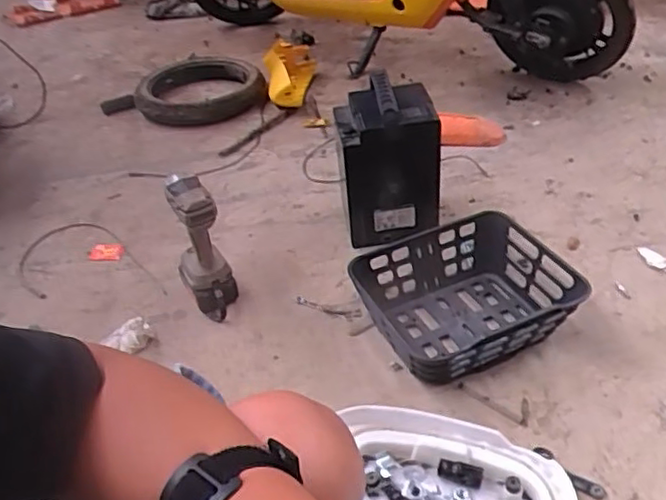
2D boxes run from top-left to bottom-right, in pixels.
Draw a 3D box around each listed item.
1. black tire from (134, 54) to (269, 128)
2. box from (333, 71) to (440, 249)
[{"bbox_3d":[-0.356,-0.437,1.707,0.329,0.065,0.329,-2,39,2],"label":"black tire"},{"bbox_3d":[0.102,-0.153,1.205,0.178,0.296,0.112,-5,39,-3],"label":"box"}]

